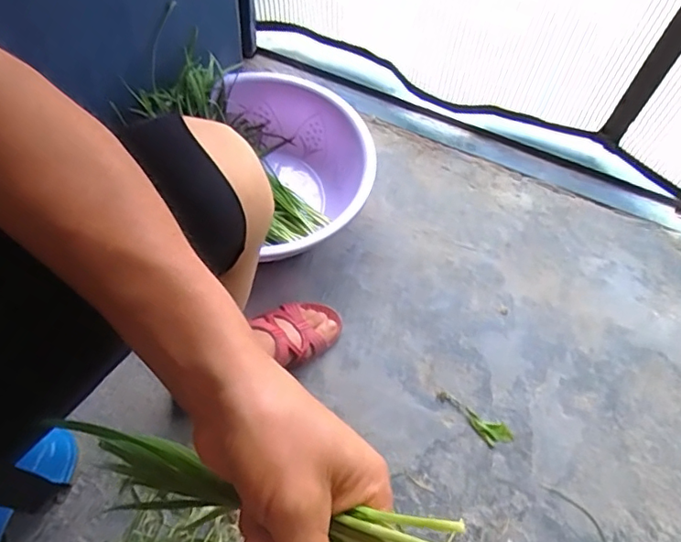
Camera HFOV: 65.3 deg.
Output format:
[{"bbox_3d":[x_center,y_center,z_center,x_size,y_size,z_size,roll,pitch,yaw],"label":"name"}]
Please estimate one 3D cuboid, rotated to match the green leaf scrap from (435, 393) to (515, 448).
[{"bbox_3d":[0.177,0.196,0.706,0.105,0.005,0.033,35,62,16],"label":"green leaf scrap"}]

